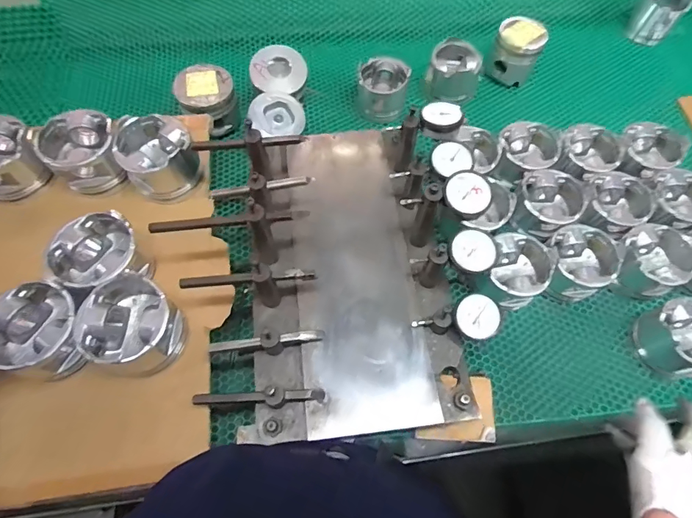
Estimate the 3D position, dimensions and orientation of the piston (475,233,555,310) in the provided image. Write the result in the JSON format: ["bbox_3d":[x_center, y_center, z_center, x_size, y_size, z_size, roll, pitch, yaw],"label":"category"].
[{"bbox_3d":[0.251,0.025,0.639,0.091,0.086,0.099,1,64,-2],"label":"piston"}]

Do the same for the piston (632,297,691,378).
[{"bbox_3d":[0.477,0.118,0.605,0.099,0.079,0.101,-18,66,-10],"label":"piston"}]

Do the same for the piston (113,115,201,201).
[{"bbox_3d":[-0.260,-0.141,0.588,0.097,0.071,0.099,-33,70,-16],"label":"piston"}]

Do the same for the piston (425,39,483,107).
[{"bbox_3d":[0.208,-0.353,0.817,0.099,0.083,0.101,18,65,7],"label":"piston"}]

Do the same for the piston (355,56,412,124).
[{"bbox_3d":[0.068,-0.317,0.792,0.094,0.074,0.097,15,65,5],"label":"piston"}]

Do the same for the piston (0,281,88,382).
[{"bbox_3d":[-0.340,0.080,0.467,0.094,0.054,0.094,1,64,-2],"label":"piston"}]

